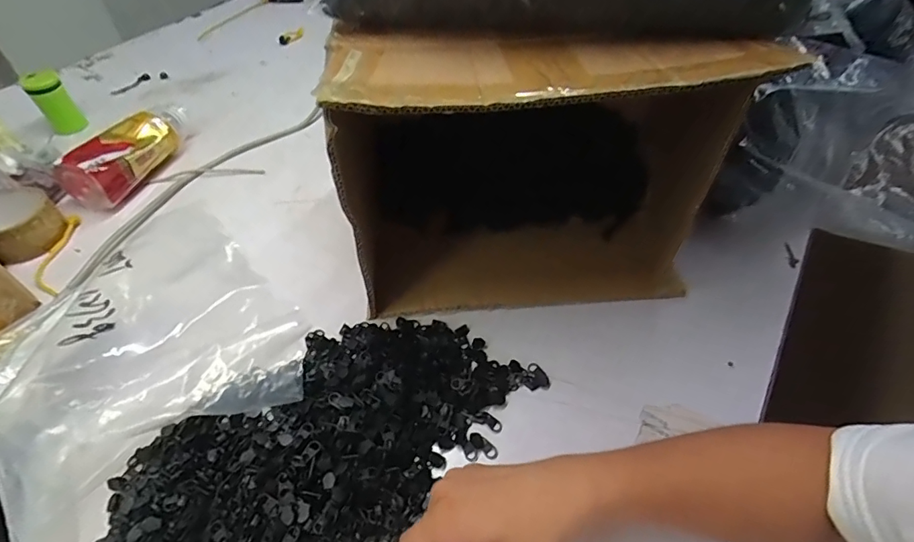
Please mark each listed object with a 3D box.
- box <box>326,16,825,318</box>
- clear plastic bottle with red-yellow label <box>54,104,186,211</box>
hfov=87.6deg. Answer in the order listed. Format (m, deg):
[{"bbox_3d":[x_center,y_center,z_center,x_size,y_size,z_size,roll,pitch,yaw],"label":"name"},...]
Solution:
[{"bbox_3d":[0.067,-0.098,0.480,0.361,0.285,0.185,-5,49,-4],"label":"box"},{"bbox_3d":[-0.440,-0.165,0.651,0.069,0.066,0.184,15,50,12],"label":"clear plastic bottle with red-yellow label"}]

